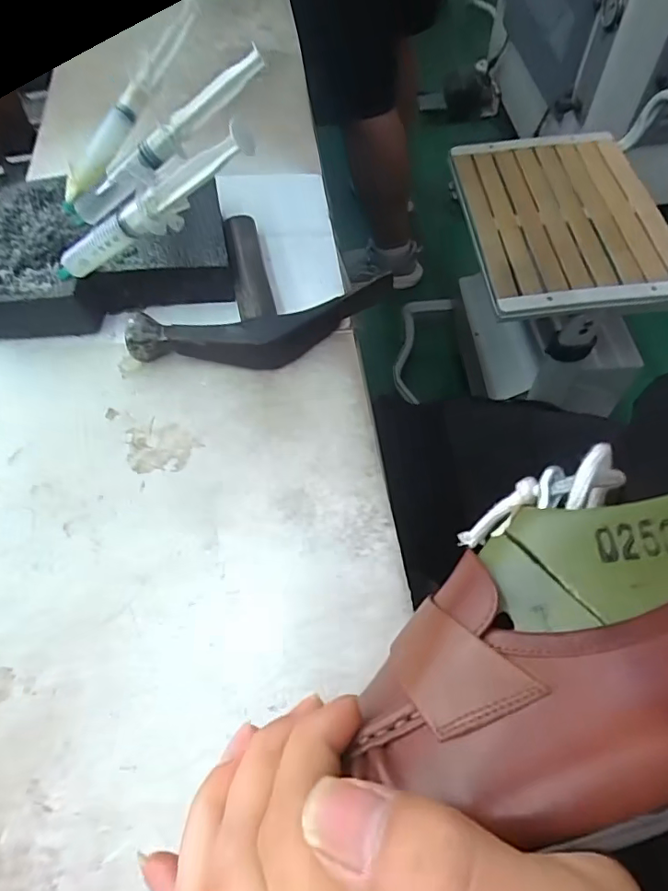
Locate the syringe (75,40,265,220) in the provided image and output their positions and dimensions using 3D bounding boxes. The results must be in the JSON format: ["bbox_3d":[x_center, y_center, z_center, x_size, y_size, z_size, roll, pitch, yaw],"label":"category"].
[{"bbox_3d":[-0.110,-0.188,0.326,0.167,0.018,0.030,-22,56,28],"label":"syringe"}]

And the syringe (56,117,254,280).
[{"bbox_3d":[-0.104,-0.124,0.284,0.164,0.021,0.012,-14,54,33],"label":"syringe"}]

